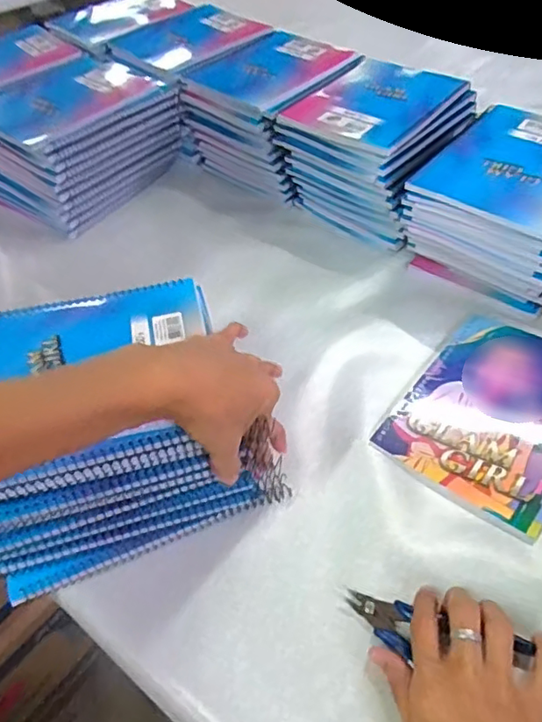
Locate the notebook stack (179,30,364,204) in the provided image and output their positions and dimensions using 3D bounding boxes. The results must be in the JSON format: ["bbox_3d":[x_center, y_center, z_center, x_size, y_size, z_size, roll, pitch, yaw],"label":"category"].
[{"bbox_3d":[0.009,-0.341,0.782,0.183,0.124,0.209,29,55,27],"label":"notebook stack"}]

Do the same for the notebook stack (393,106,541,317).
[{"bbox_3d":[0.257,-0.166,0.615,0.170,0.122,0.195,32,56,28],"label":"notebook stack"}]

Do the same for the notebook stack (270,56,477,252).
[{"bbox_3d":[0.138,-0.265,0.710,0.187,0.128,0.195,33,57,30],"label":"notebook stack"}]

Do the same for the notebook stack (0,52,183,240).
[{"bbox_3d":[-0.274,-0.297,0.764,0.217,0.124,0.221,28,55,26],"label":"notebook stack"}]

